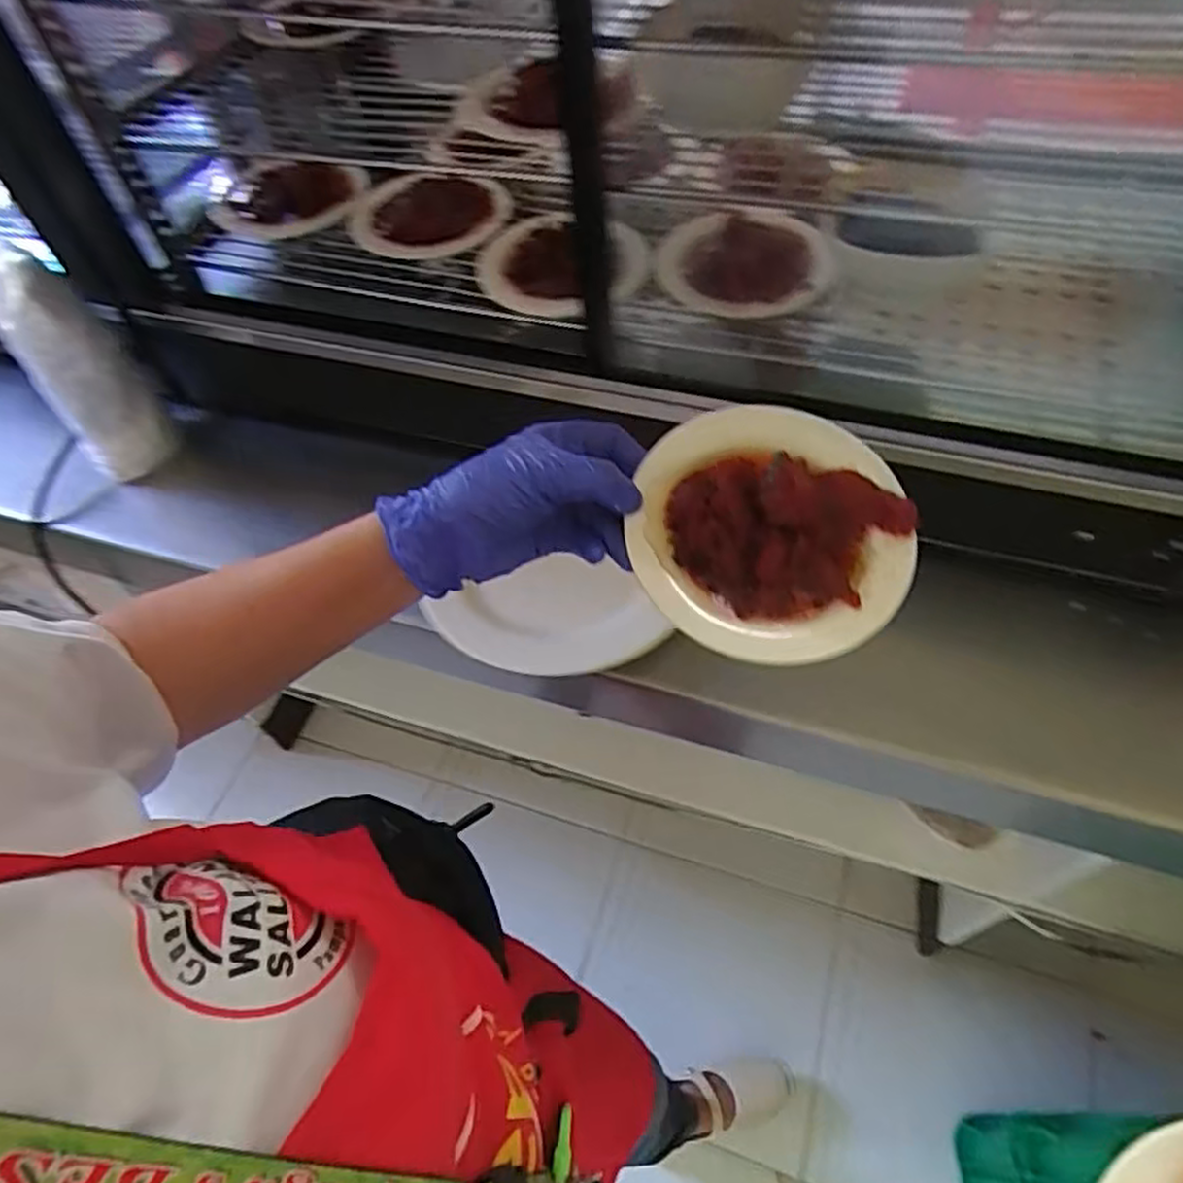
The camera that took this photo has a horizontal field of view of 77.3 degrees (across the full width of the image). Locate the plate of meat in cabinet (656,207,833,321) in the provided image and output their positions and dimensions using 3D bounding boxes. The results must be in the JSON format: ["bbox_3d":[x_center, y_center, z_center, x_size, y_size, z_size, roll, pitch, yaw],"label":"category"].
[{"bbox_3d":[0.129,-0.278,0.632,0.139,0.034,0.133,-2,55,3],"label":"plate of meat in cabinet"}]

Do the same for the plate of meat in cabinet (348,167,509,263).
[{"bbox_3d":[-0.159,-0.361,0.701,0.142,0.032,0.119,12,57,12],"label":"plate of meat in cabinet"}]

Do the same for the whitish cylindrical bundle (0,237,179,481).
[{"bbox_3d":[-0.482,-0.213,0.692,0.081,0.217,0.080,-2,55,3],"label":"whitish cylindrical bundle"}]

